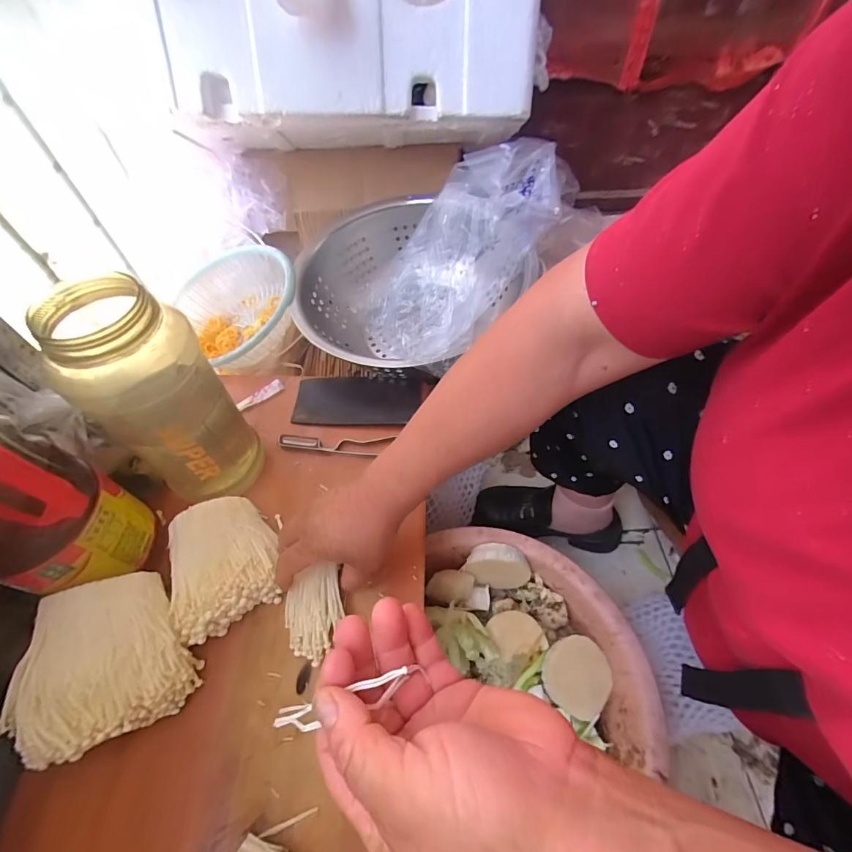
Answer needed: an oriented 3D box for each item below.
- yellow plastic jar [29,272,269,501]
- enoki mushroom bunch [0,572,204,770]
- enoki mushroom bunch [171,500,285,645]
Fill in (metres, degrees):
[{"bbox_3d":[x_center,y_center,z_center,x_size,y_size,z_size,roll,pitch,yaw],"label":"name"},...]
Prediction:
[{"bbox_3d":[-0.235,-0.010,0.406,0.081,0.254,0.083,-17,56,-9],"label":"yellow plastic jar"},{"bbox_3d":[-0.285,0.210,0.362,0.121,0.094,0.112,-27,58,-16],"label":"enoki mushroom bunch"},{"bbox_3d":[-0.205,0.141,0.426,0.092,0.063,0.120,-20,56,-11],"label":"enoki mushroom bunch"}]

